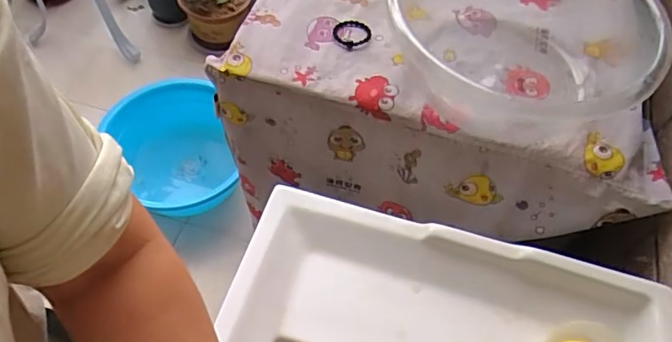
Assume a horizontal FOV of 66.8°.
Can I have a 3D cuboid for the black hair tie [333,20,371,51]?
[{"bbox_3d":[0.023,-0.188,0.704,0.051,0.007,0.047,1,57,-1],"label":"black hair tie"}]

